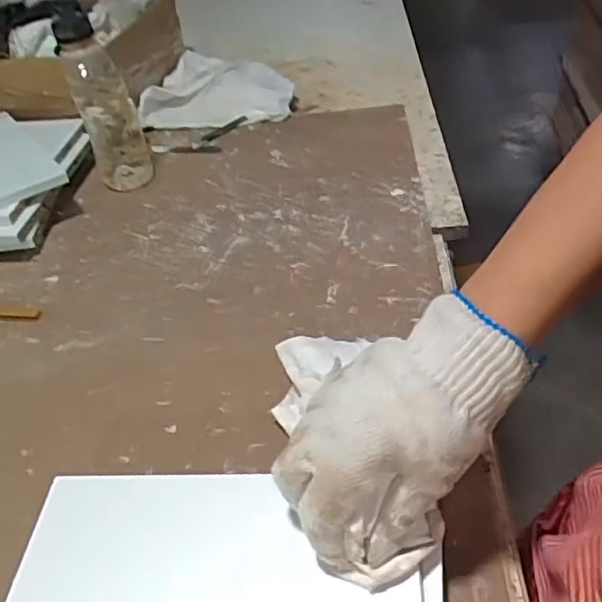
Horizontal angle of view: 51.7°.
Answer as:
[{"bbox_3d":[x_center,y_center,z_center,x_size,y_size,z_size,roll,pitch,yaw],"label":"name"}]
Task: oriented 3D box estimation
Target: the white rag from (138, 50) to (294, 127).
[{"bbox_3d":[-0.115,-0.310,0.910,0.209,0.046,0.155,0,42,9],"label":"white rag"}]

